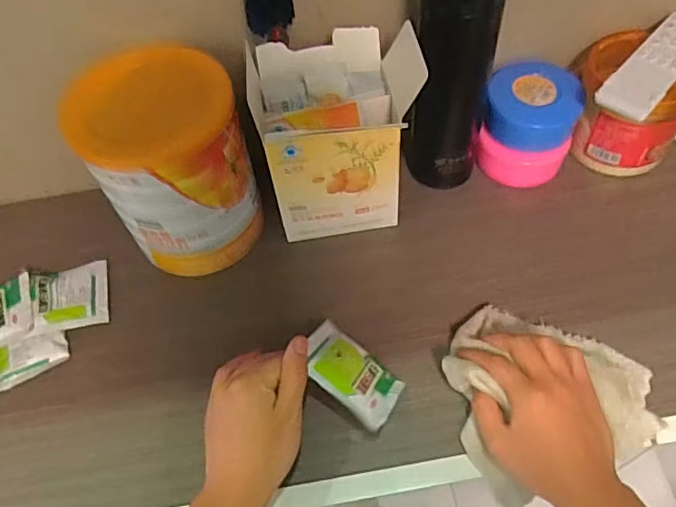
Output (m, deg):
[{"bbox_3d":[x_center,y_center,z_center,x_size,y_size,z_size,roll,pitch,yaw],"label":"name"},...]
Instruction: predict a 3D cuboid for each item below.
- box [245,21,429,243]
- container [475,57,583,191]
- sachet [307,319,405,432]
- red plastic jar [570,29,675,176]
[{"bbox_3d":[0.001,-0.097,0.499,0.126,0.173,0.085,-12,57,-3],"label":"box"},{"bbox_3d":[0.183,-0.122,0.550,0.082,0.085,0.080,-2,57,4],"label":"container"},{"bbox_3d":[0.009,0.092,0.436,0.082,0.006,0.069,40,29,8],"label":"sachet"},{"bbox_3d":[0.271,-0.141,0.553,0.093,0.098,0.100,-2,57,4],"label":"red plastic jar"}]

